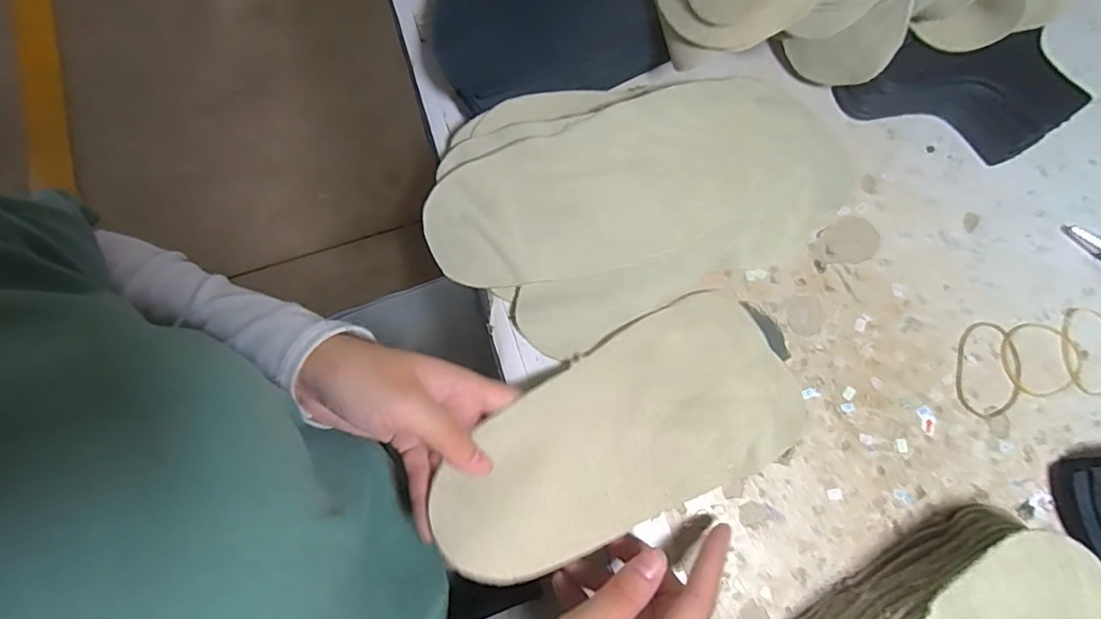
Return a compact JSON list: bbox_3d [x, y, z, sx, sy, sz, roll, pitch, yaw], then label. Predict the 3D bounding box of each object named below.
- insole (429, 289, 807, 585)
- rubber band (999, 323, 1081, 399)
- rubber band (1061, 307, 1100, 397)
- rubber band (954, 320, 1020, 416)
[{"bbox_3d":[0.038,0.069,0.294,0.199,0.017,0.097,-26,78,-16],"label":"insole"},{"bbox_3d":[0.285,0.028,0.321,0.045,0.004,0.042,-14,77,-2],"label":"rubber band"},{"bbox_3d":[0.315,0.024,0.322,0.034,0.004,0.051,0,77,1],"label":"rubber band"},{"bbox_3d":[0.254,0.034,0.319,0.036,0.004,0.056,12,77,4],"label":"rubber band"}]

